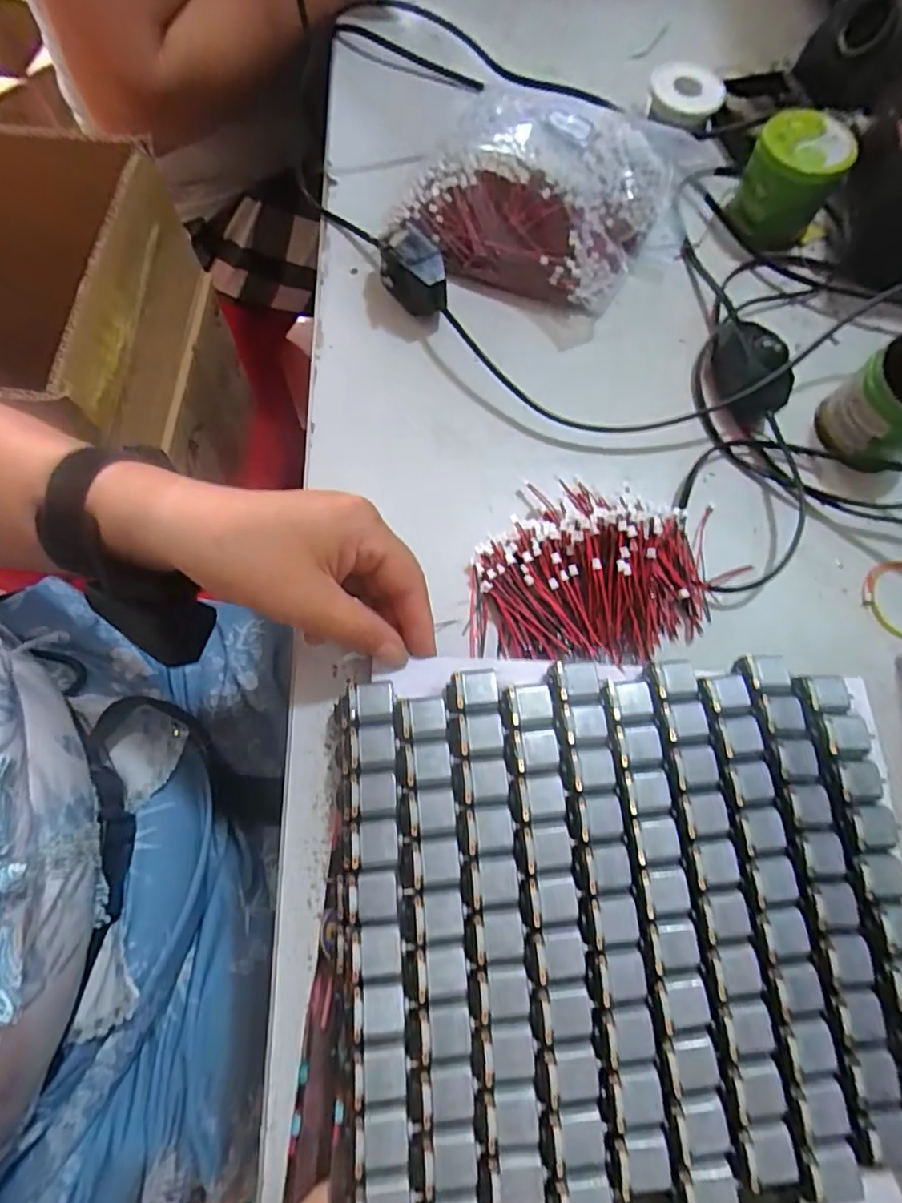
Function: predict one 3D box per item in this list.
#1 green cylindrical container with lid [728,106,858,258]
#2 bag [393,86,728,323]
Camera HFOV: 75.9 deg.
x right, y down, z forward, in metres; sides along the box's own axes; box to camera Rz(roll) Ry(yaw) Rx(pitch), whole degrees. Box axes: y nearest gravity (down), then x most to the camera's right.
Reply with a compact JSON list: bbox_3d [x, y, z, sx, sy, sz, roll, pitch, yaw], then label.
[{"bbox_3d":[0.225,-0.282,0.387,0.058,0.053,0.060,31,73,7],"label":"green cylindrical container with lid"},{"bbox_3d":[0.068,-0.268,0.375,0.182,0.055,0.141,15,72,2],"label":"bag"}]

